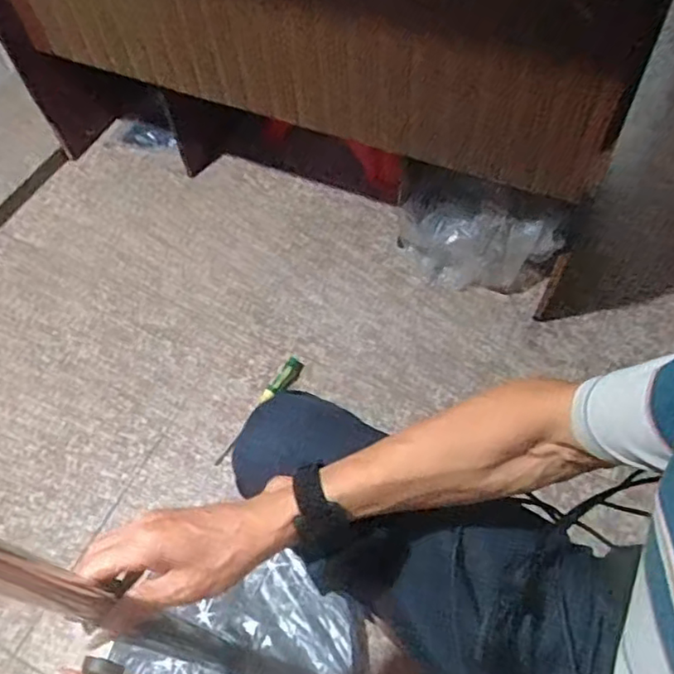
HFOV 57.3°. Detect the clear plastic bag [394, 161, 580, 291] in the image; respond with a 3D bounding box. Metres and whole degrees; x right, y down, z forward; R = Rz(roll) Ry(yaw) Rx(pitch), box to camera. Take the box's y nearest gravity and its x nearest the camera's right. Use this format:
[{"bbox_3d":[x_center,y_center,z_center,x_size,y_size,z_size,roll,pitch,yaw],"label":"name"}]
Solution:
[{"bbox_3d":[0.244,-0.193,1.137,0.316,0.184,0.116,31,64,20],"label":"clear plastic bag"}]

